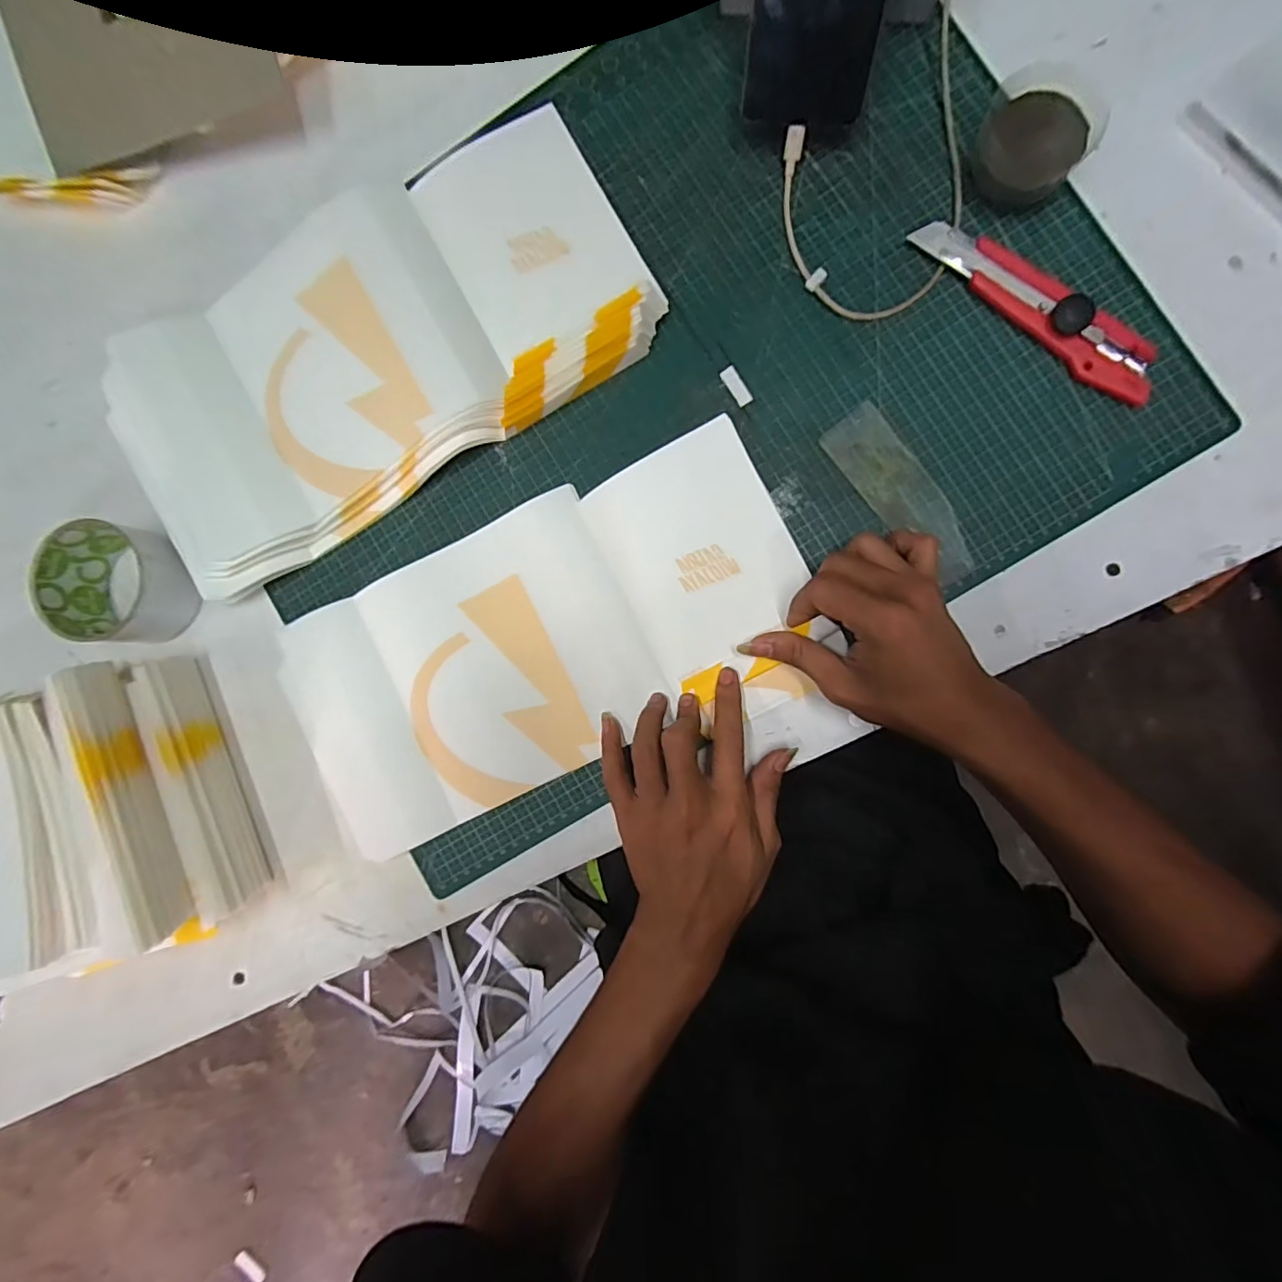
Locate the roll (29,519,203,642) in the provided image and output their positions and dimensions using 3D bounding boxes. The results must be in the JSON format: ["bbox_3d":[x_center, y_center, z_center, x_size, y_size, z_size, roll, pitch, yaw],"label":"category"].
[{"bbox_3d":[-0.360,-0.038,0.383,0.082,0.053,0.080,6,88,6],"label":"roll"}]

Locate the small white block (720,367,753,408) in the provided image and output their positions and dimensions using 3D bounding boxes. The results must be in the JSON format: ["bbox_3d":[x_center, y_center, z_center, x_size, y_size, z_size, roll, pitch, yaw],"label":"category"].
[{"bbox_3d":[0.063,-0.169,0.362,0.011,0.004,0.028,-31,85,4],"label":"small white block"}]

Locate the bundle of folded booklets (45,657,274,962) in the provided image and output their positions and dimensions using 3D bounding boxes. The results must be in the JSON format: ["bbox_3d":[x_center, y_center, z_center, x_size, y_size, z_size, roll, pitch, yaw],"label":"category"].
[{"bbox_3d":[-0.323,0.105,0.357,0.069,0.088,0.175,-21,85,5],"label":"bundle of folded booklets"}]

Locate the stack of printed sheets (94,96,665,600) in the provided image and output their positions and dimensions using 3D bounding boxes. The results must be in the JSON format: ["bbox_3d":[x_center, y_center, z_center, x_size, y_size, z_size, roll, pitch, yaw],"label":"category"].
[{"bbox_3d":[-0.179,-0.196,0.372,0.362,0.029,0.186,-27,85,4],"label":"stack of printed sheets"}]

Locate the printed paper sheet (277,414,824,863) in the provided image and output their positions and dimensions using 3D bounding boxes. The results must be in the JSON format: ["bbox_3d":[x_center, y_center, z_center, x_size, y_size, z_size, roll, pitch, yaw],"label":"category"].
[{"bbox_3d":[-0.066,0.008,0.368,0.350,0.017,0.186,-26,85,5],"label":"printed paper sheet"}]

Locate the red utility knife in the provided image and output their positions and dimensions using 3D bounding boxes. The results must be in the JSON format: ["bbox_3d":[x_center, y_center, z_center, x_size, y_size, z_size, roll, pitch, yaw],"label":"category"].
[{"bbox_3d":[0.242,-0.207,0.336,0.165,0.017,0.032,41,92,6],"label":"red utility knife"}]

